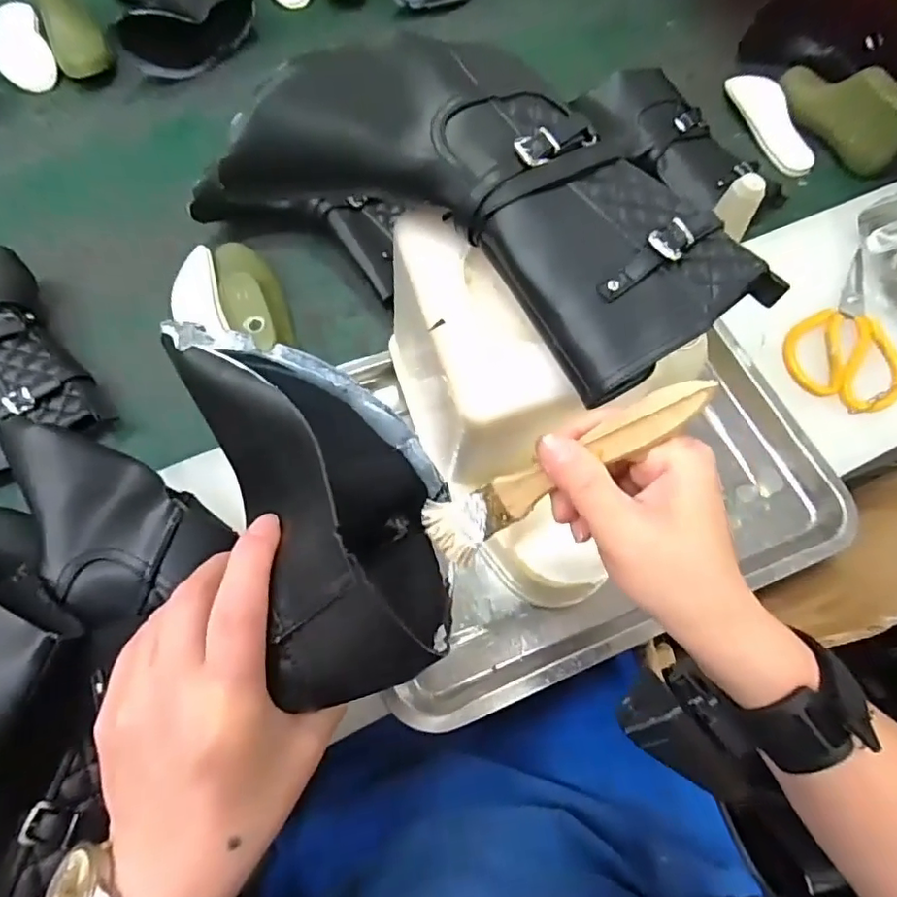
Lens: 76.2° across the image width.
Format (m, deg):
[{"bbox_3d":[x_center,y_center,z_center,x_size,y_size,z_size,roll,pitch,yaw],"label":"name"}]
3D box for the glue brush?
[{"bbox_3d":[0.048,0.011,0.250,0.137,0.015,0.030,-32,66,27],"label":"glue brush"}]

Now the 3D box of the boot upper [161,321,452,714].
[{"bbox_3d":[-0.051,0.008,0.244,0.089,0.085,0.174,-20,69,-11],"label":"boot upper"}]

